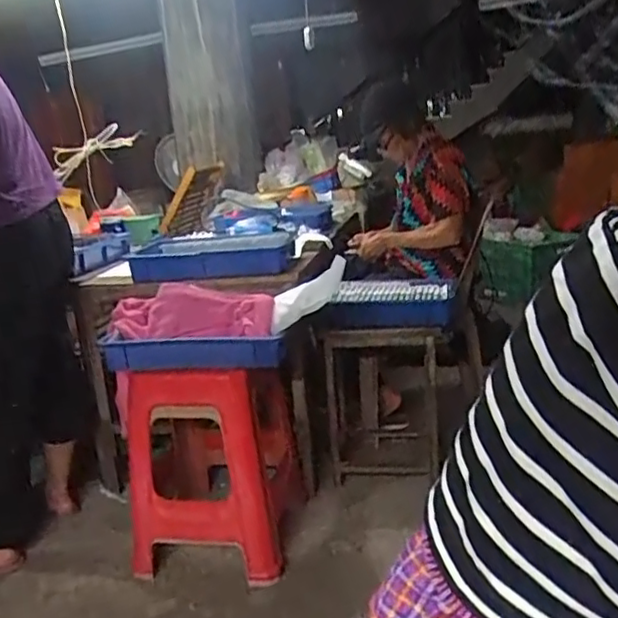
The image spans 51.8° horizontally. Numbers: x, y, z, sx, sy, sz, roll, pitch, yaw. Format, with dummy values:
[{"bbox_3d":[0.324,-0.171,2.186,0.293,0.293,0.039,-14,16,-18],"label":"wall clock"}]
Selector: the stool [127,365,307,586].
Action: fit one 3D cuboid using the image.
[{"bbox_3d":[-0.246,0.358,1.585,0.375,0.509,0.352,-1,14,13],"label":"stool"}]

